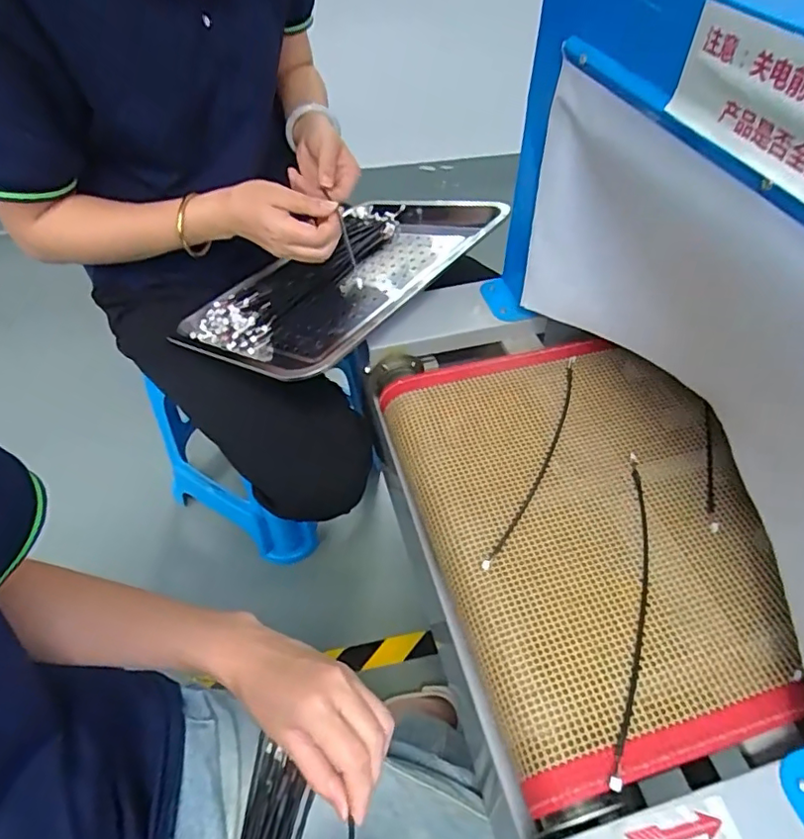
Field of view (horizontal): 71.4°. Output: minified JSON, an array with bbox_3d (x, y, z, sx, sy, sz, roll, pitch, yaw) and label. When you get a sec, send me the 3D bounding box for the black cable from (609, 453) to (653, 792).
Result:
[{"bbox_3d":[0.185,0.139,0.442,0.024,0.010,0.279,13,50,12],"label":"black cable"}]

